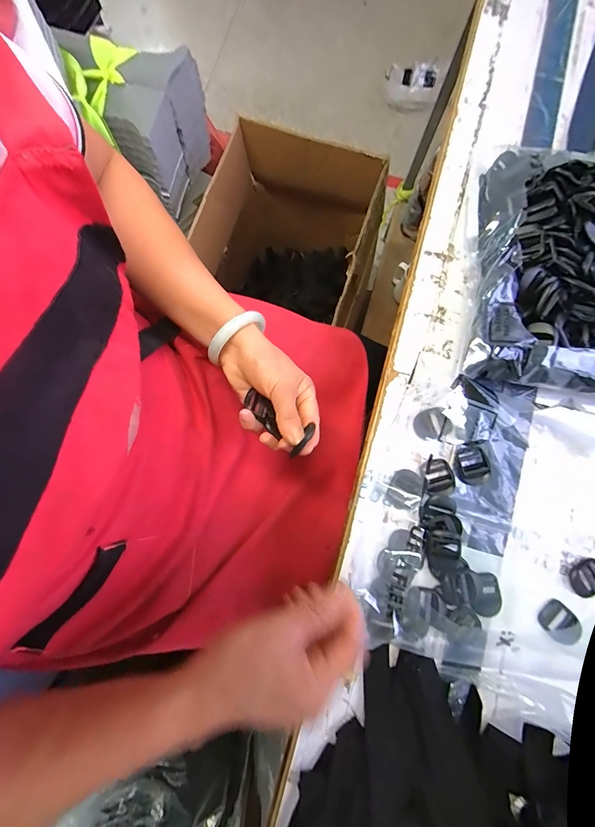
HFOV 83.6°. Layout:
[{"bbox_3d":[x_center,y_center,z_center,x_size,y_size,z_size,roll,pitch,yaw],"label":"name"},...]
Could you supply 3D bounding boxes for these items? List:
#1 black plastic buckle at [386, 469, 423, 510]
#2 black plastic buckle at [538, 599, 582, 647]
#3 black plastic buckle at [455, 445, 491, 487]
[{"bbox_3d":[0.111,0.079,0.343,0.032,0.010,0.040,37,82,5],"label":"black plastic buckle"},{"bbox_3d":[0.261,0.208,0.330,0.033,0.007,0.038,-44,84,-7],"label":"black plastic buckle"},{"bbox_3d":[0.183,0.055,0.349,0.033,0.004,0.039,-11,81,-3],"label":"black plastic buckle"}]

